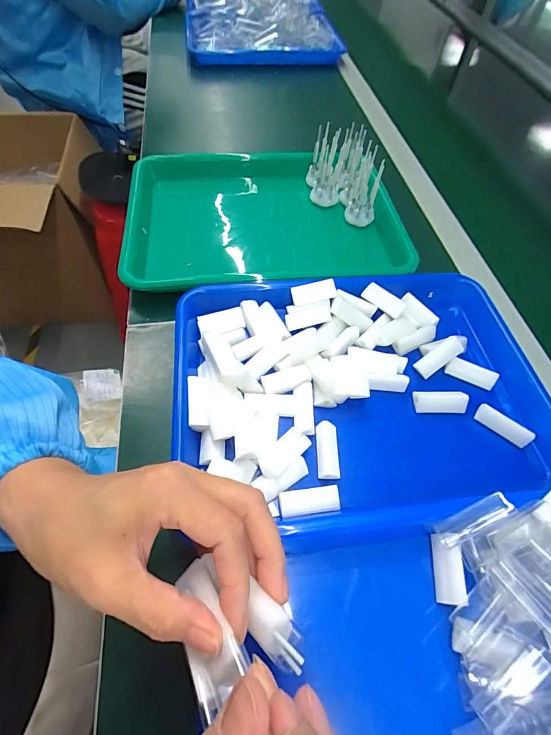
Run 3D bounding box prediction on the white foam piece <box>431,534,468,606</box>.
[{"bbox_3d":[0.123,0.144,0.256,0.015,0.018,0.043,7,58,0],"label":"white foam piece"}]

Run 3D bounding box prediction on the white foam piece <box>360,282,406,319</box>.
[{"bbox_3d":[0.115,-0.072,0.377,0.023,0.008,0.044,-39,68,-24],"label":"white foam piece"}]

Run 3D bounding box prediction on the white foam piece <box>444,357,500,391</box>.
[{"bbox_3d":[0.191,0.005,0.348,0.046,0.009,0.017,28,61,13],"label":"white foam piece"}]

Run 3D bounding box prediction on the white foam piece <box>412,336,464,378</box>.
[{"bbox_3d":[0.159,-0.009,0.348,0.046,0.010,0.018,-40,60,10],"label":"white foam piece"}]

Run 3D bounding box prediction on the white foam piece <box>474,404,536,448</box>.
[{"bbox_3d":[0.204,0.052,0.320,0.047,0.014,0.013,38,63,18],"label":"white foam piece"}]

